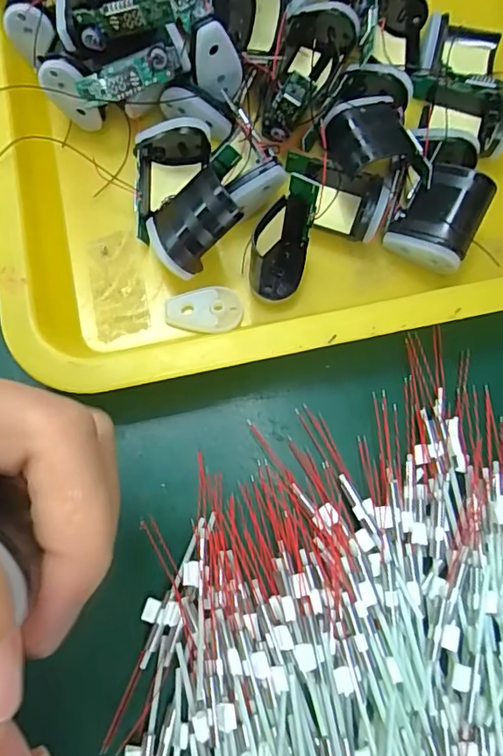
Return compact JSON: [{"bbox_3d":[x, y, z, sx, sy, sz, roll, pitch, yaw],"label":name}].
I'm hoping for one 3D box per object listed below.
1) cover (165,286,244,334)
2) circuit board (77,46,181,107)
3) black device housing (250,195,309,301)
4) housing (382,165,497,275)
[{"bbox_3d":[-0.022,-0.031,0.242,0.035,0.007,0.020,-2,75,-2],"label":"cover"},{"bbox_3d":[-0.056,-0.136,0.238,0.048,0.014,0.006,-15,76,9],"label":"circuit board"},{"bbox_3d":[0.013,-0.057,0.230,0.022,0.037,0.036,12,75,2],"label":"black device housing"},{"bbox_3d":[0.087,-0.073,0.241,0.035,0.027,0.040,31,76,7],"label":"housing"}]

